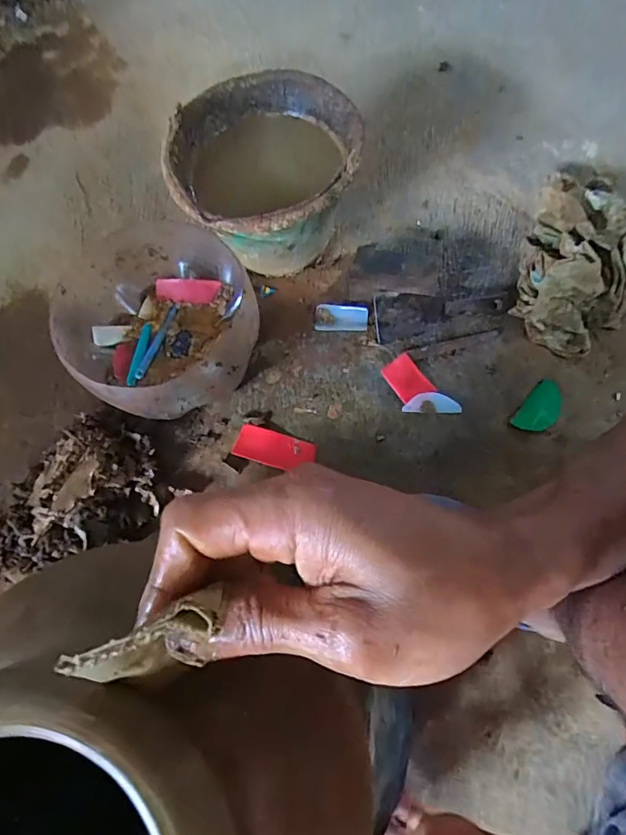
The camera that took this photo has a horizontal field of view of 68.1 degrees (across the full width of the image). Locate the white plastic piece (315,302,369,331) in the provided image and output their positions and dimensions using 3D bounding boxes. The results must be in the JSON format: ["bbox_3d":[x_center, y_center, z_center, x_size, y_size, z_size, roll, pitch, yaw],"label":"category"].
[{"bbox_3d":[0.043,-0.147,0.684,0.076,0.017,0.037,3,69,4],"label":"white plastic piece"}]

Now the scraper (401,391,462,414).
[{"bbox_3d":[0.162,-0.021,0.629,0.076,0.006,0.027,1,69,3],"label":"scraper"}]

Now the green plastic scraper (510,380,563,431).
[{"bbox_3d":[0.307,-0.013,0.619,0.044,0.004,0.083,39,76,15],"label":"green plastic scraper"}]

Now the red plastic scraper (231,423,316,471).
[{"bbox_3d":[-0.050,0.041,0.615,0.103,0.017,0.046,15,71,8],"label":"red plastic scraper"}]

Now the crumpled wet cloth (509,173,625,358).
[{"bbox_3d":[0.400,-0.218,0.636,0.203,0.108,0.254,22,72,11],"label":"crumpled wet cloth"}]

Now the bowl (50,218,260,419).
[{"bbox_3d":[-0.205,-0.126,0.630,0.240,0.131,0.269,-19,70,-5],"label":"bowl"}]

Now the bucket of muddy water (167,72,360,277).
[{"bbox_3d":[-0.060,-0.325,0.667,0.255,0.171,0.259,-1,69,2],"label":"bucket of muddy water"}]

